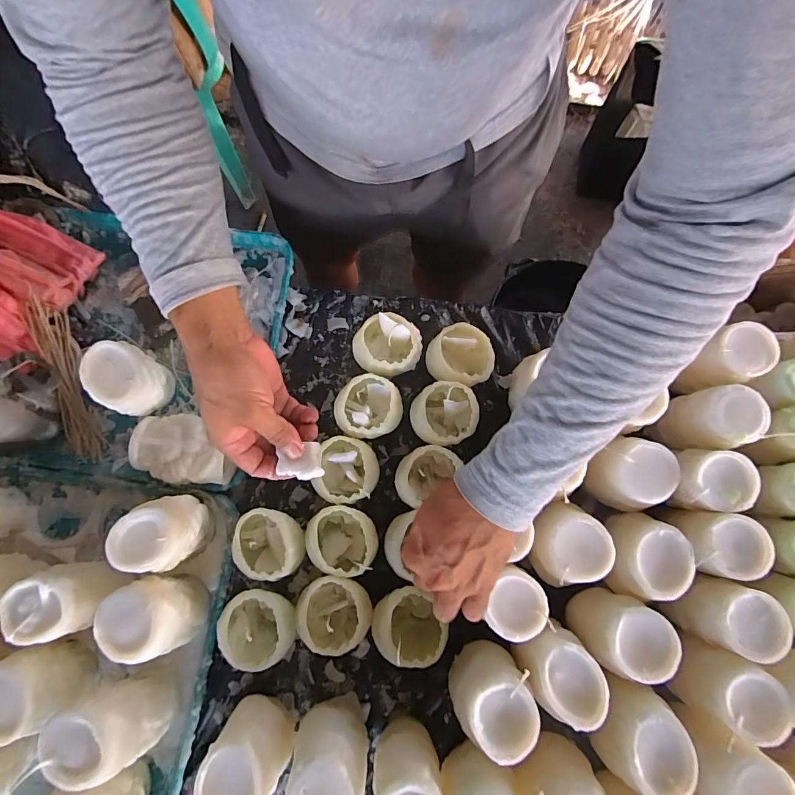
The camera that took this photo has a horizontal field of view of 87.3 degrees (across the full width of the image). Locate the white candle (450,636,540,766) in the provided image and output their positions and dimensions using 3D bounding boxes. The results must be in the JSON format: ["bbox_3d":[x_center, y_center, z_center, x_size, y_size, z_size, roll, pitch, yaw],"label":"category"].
[{"bbox_3d":[0.086,0.279,0.394,0.068,0.086,0.069,0,77,1],"label":"white candle"}]

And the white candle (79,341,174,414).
[{"bbox_3d":[-0.300,-0.018,0.466,0.061,0.068,0.068,20,78,5],"label":"white candle"}]

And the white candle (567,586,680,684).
[{"bbox_3d":[0.213,0.224,0.403,0.074,0.075,0.064,15,77,4],"label":"white candle"}]

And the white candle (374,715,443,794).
[{"bbox_3d":[0.010,0.340,0.372,0.059,0.099,0.057,-12,77,-2],"label":"white candle"}]

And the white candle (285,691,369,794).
[{"bbox_3d":[-0.062,0.336,0.391,0.070,0.114,0.072,5,77,2],"label":"white candle"}]

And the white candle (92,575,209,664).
[{"bbox_3d":[-0.240,0.217,0.425,0.064,0.099,0.070,0,77,1],"label":"white candle"}]

